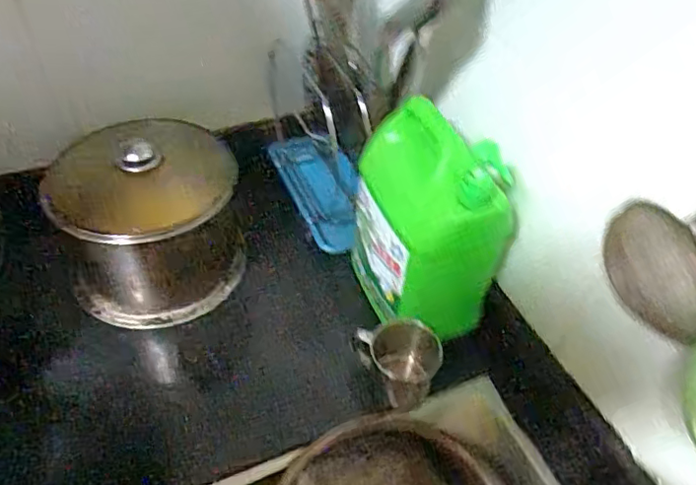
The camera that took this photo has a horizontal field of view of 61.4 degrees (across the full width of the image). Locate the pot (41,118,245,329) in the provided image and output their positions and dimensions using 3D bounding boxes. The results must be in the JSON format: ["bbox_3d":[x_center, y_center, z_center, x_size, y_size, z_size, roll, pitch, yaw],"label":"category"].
[{"bbox_3d":[-0.256,-0.024,0.760,0.204,0.205,0.188,2,47,-2],"label":"pot"}]

